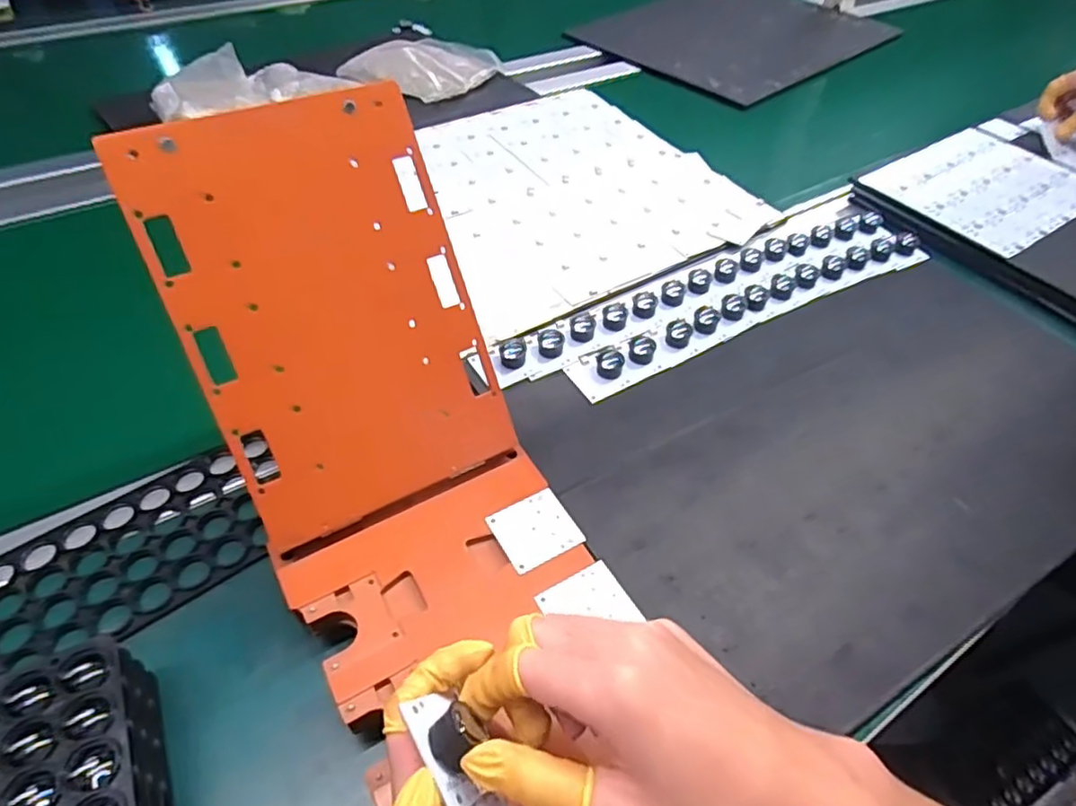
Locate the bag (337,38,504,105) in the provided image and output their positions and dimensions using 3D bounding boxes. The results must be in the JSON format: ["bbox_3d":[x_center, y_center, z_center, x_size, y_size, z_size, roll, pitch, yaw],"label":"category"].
[{"bbox_3d":[-0.165,-0.474,0.898,0.177,0.029,0.177,29,53,22],"label":"bag"}]

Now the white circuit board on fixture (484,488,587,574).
[{"bbox_3d":[-0.002,0.078,0.400,0.048,0.004,0.044,-21,52,-21],"label":"white circuit board on fixture"}]

